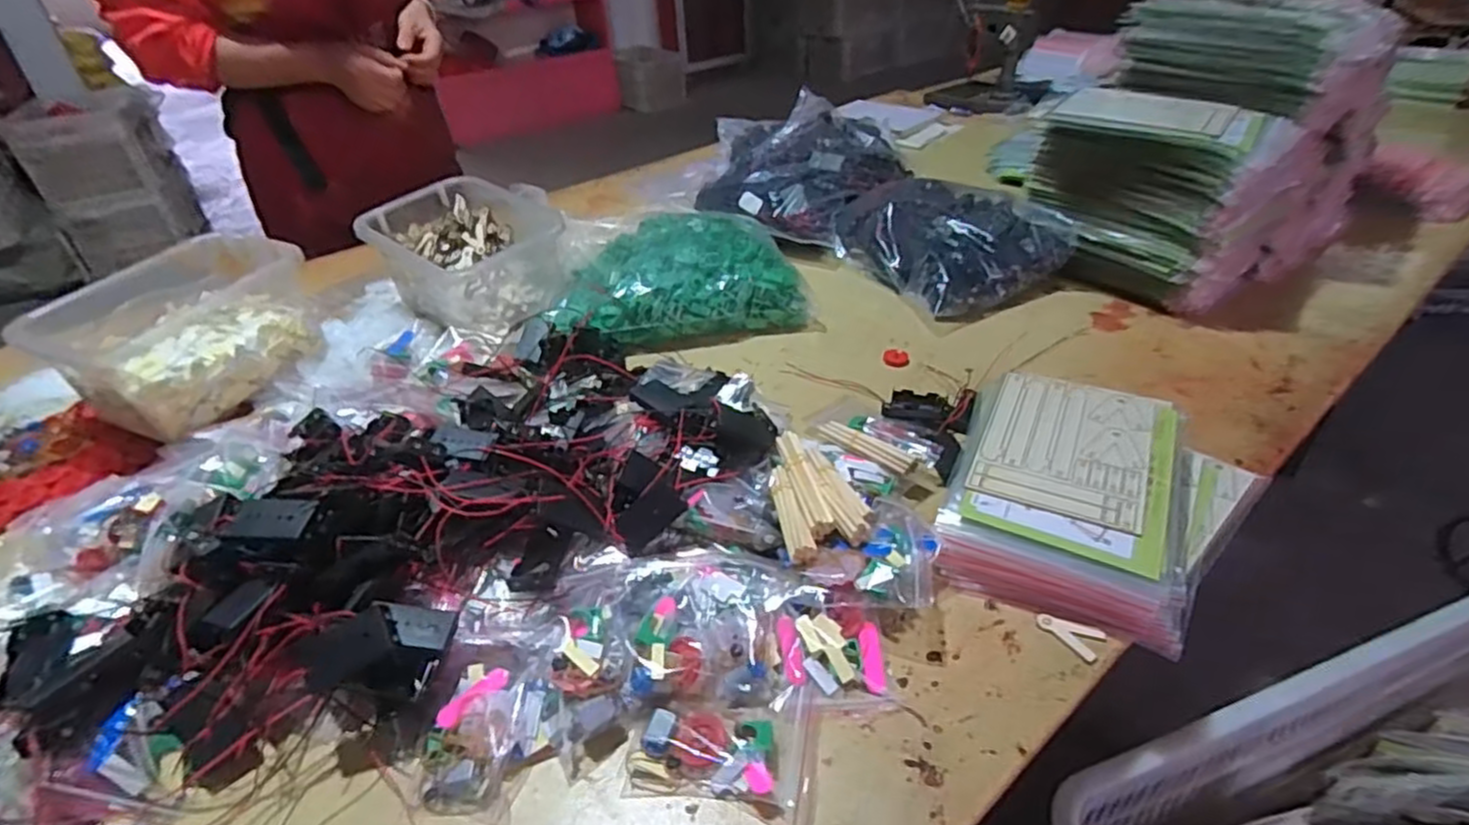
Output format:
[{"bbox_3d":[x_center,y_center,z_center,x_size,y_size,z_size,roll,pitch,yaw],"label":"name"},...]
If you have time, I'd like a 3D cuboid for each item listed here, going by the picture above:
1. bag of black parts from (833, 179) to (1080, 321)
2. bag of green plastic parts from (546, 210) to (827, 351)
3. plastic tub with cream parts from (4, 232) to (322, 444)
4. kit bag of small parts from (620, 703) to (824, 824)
[{"bbox_3d":[0.283,-0.252,0.992,0.215,0.095,0.301,-19,39,-20],"label":"bag of black parts"},{"bbox_3d":[-0.072,-0.191,0.937,0.306,0.095,0.231,-9,37,-7],"label":"bag of green plastic parts"},{"bbox_3d":[-0.608,-0.090,0.787,0.187,0.118,0.229,10,39,18],"label":"plastic tub with cream parts"},{"bbox_3d":[-0.007,0.217,0.449,0.120,0.021,0.066,4,37,10],"label":"kit bag of small parts"}]

